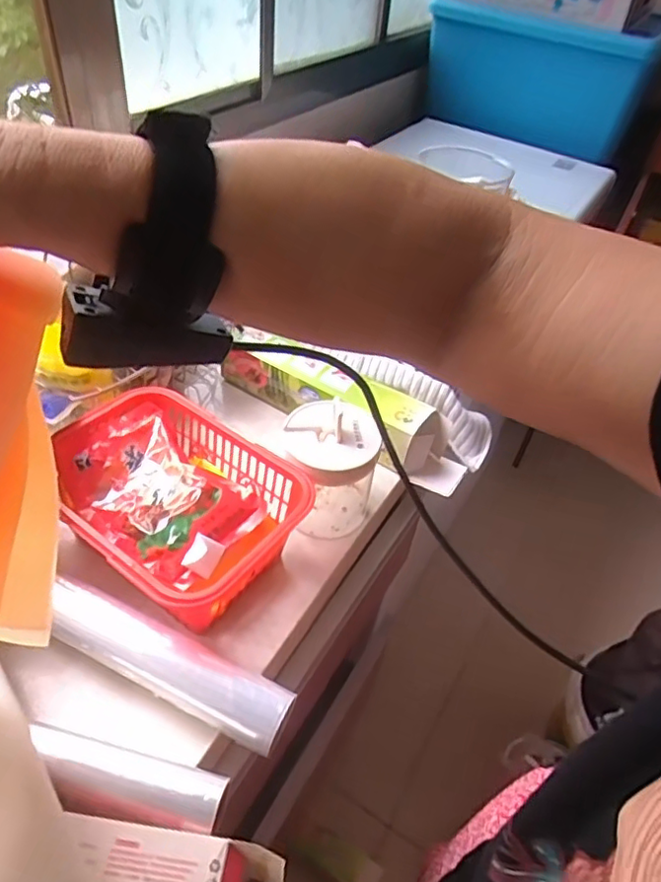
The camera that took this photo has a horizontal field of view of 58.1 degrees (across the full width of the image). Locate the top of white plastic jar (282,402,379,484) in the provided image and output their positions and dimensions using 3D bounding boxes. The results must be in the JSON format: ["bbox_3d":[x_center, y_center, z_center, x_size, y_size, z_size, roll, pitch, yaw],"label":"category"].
[{"bbox_3d":[0.001,-0.002,0.573,0.094,0.052,0.081,4,44,-3],"label":"top of white plastic jar"}]

